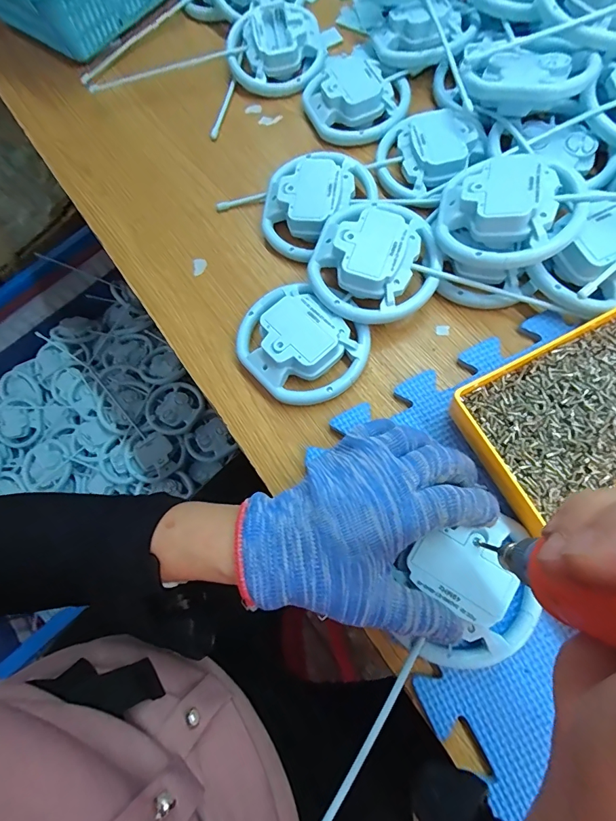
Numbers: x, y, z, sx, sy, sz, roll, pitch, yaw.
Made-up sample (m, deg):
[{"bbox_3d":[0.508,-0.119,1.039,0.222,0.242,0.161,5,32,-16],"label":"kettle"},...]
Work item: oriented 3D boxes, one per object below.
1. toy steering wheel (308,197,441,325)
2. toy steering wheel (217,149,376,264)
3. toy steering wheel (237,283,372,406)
[{"bbox_3d":[0.056,-0.122,0.320,0.099,0.041,0.112,18,76,12],"label":"toy steering wheel"},{"bbox_3d":[-0.006,-0.186,0.353,0.122,0.037,0.098,-30,72,-3],"label":"toy steering wheel"},{"bbox_3d":[-0.007,-0.052,0.317,0.102,0.036,0.087,38,81,16],"label":"toy steering wheel"}]

